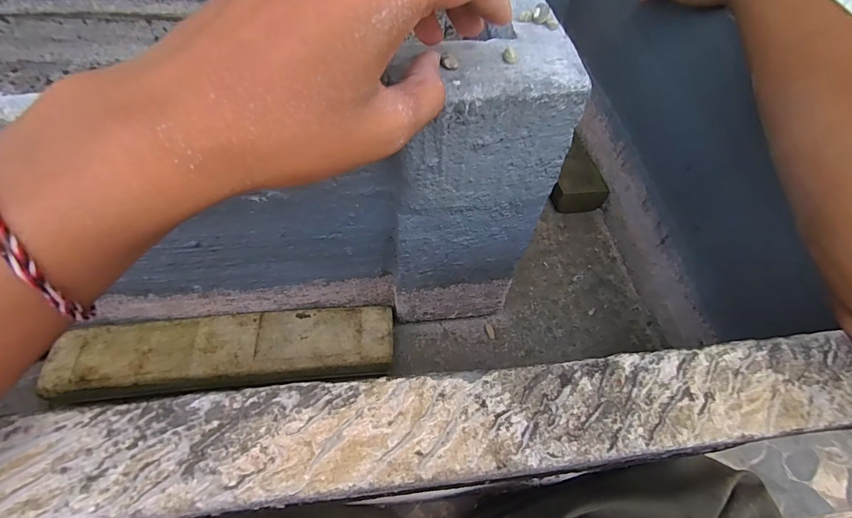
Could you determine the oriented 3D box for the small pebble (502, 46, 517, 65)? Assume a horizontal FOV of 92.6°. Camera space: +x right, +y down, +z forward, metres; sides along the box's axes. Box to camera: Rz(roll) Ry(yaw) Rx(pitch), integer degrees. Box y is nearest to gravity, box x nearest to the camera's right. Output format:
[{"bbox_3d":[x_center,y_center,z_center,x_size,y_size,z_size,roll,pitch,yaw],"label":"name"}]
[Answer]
[{"bbox_3d":[0.043,-0.103,0.207,0.008,0.006,0.006,13,56,4],"label":"small pebble"}]

